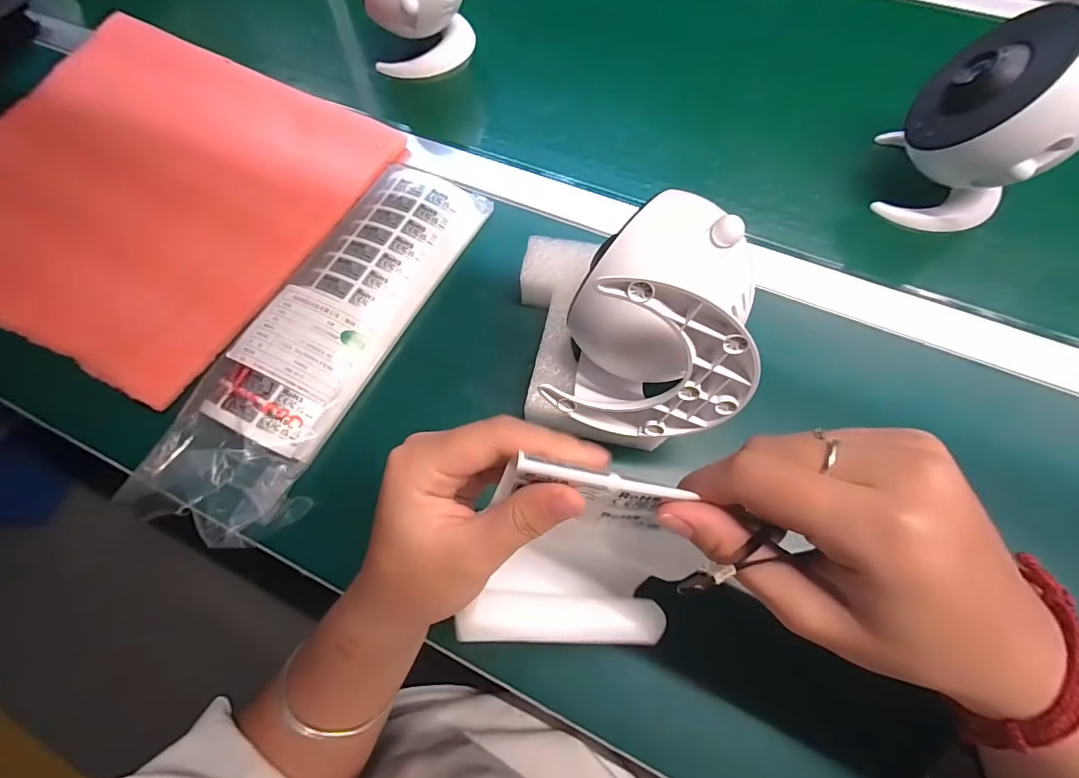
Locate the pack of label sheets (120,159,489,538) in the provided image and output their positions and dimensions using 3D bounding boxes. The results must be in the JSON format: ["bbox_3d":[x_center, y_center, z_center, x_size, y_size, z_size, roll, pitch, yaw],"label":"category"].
[{"bbox_3d":[-0.173,-0.048,0.376,0.123,0.041,0.344,23,71,12],"label":"pack of label sheets"}]

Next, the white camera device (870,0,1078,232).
[{"bbox_3d":[0.345,-0.200,0.358,0.091,0.145,0.105,-40,71,-12],"label":"white camera device"}]

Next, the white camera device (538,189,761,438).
[{"bbox_3d":[0.064,-0.040,0.270,0.109,0.110,0.116,5,69,5],"label":"white camera device"}]

